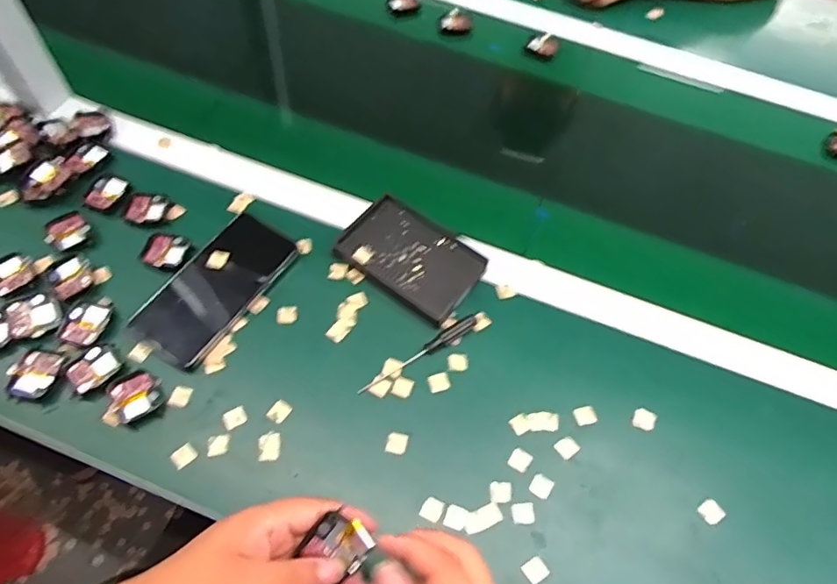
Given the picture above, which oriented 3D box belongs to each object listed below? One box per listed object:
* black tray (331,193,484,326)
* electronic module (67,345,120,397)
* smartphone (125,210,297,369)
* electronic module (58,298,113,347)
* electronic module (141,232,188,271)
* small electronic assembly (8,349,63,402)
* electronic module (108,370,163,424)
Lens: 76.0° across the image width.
[{"bbox_3d":[-0.006,-0.036,0.549,0.135,0.017,0.091,35,64,14],"label":"black tray"},{"bbox_3d":[-0.289,0.069,0.475,0.033,0.008,0.040,34,63,13],"label":"electronic module"},{"bbox_3d":[-0.196,-0.006,0.524,0.077,0.016,0.159,30,63,12],"label":"smartphone"},{"bbox_3d":[-0.306,0.027,0.494,0.038,0.006,0.047,10,60,1],"label":"electronic module"},{"bbox_3d":[-0.254,-0.041,0.534,0.041,0.005,0.038,13,60,2],"label":"electronic module"},{"bbox_3d":[-0.335,0.072,0.466,0.036,0.011,0.044,13,60,2],"label":"small electronic assembly"},{"bbox_3d":[-0.247,0.091,0.467,0.040,0.012,0.039,41,65,17],"label":"electronic module"}]

